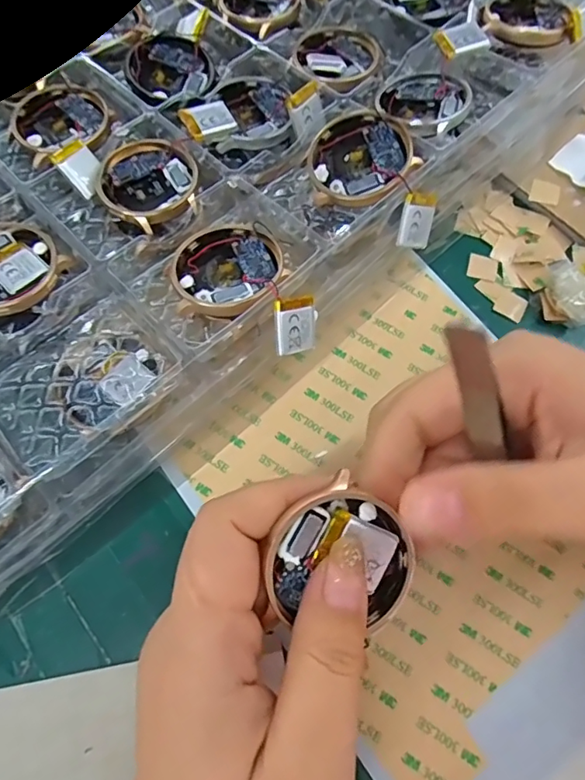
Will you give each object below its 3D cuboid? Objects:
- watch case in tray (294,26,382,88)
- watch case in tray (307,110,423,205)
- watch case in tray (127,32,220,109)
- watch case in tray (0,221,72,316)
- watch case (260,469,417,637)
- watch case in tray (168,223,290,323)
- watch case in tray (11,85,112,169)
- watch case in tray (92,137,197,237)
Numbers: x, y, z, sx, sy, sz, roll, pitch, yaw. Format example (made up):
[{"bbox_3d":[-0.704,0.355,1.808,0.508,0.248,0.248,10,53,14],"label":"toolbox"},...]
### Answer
[{"bbox_3d":[0.023,-0.174,0.268,0.042,0.007,0.047,18,69,4],"label":"watch case in tray"},{"bbox_3d":[0.029,-0.102,0.225,0.044,0.010,0.042,-14,70,12],"label":"watch case in tray"},{"bbox_3d":[-0.062,-0.164,0.264,0.043,0.012,0.042,-17,71,-9],"label":"watch case in tray"},{"bbox_3d":[-0.121,-0.052,0.215,0.044,0.009,0.045,-36,75,-15],"label":"watch case in tray"},{"bbox_3d":[0.015,0.051,0.150,0.041,0.007,0.043,-45,99,-8],"label":"watch case"},{"bbox_3d":[-0.026,-0.047,0.208,0.044,0.014,0.044,-2,69,-4],"label":"watch case in tray"},{"bbox_3d":[-0.111,-0.130,0.249,0.043,0.009,0.044,-21,71,-11],"label":"watch case in tray"},{"bbox_3d":[-0.064,-0.093,0.232,0.043,0.008,0.046,-27,73,-13],"label":"watch case in tray"}]

